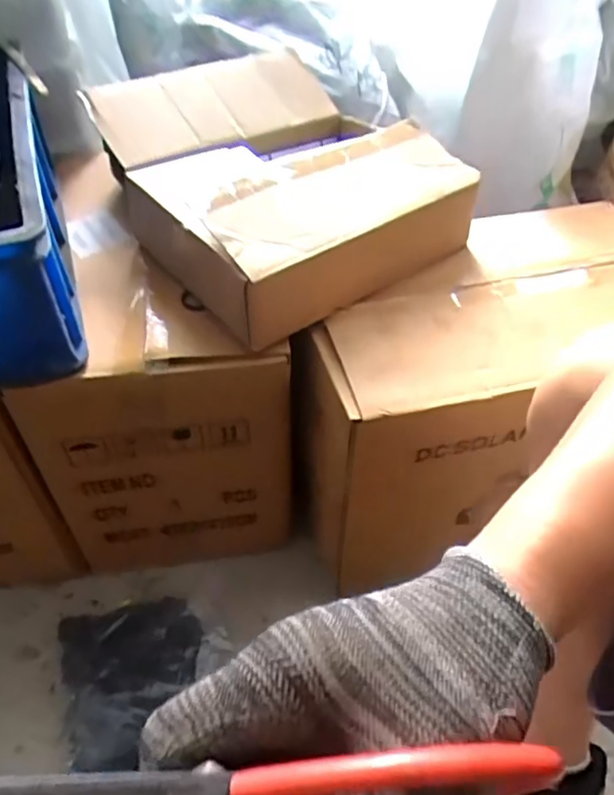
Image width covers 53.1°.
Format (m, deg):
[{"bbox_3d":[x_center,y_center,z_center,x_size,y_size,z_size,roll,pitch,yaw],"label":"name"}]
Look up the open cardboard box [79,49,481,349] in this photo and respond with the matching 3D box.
[{"bbox_3d":[-0.030,-0.250,0.691,0.315,0.130,0.346,-28,54,-24],"label":"open cardboard box"}]

